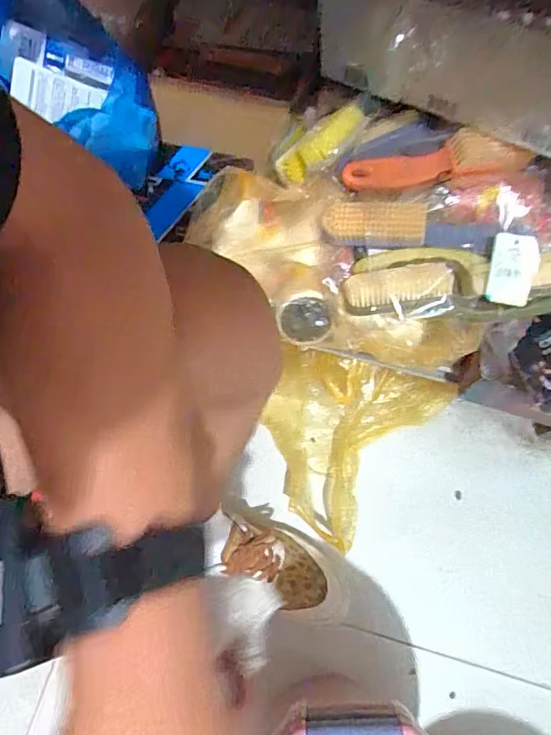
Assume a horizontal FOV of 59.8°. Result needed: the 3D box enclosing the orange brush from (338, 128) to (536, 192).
[{"bbox_3d":[0.158,-0.213,0.488,0.180,0.023,0.048,-8,71,-3],"label":"orange brush"}]

